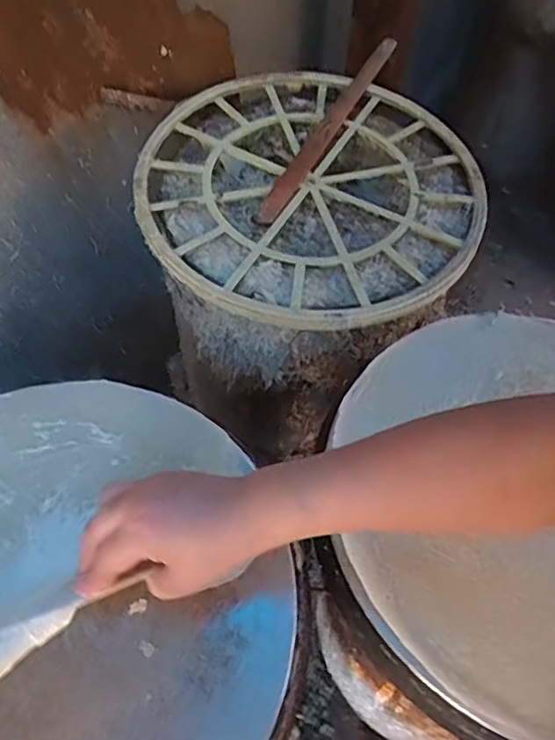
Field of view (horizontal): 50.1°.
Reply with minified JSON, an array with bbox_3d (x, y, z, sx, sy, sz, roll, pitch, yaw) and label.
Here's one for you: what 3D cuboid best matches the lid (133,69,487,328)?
[{"bbox_3d":[0.034,-0.213,0.720,0.395,0.051,0.400,0,58,-1],"label":"lid"}]

